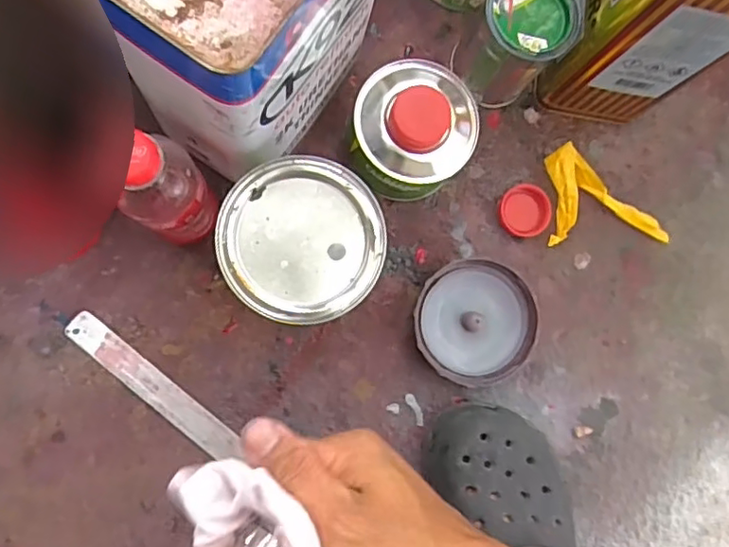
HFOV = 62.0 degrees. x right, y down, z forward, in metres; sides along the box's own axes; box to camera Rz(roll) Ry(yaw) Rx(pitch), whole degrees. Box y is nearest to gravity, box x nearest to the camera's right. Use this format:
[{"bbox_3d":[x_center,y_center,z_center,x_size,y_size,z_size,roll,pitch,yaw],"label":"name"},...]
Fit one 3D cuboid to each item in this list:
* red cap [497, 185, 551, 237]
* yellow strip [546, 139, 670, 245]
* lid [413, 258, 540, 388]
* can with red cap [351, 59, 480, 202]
[{"bbox_3d":[0.146,-0.057,0.552,0.044,0.015,0.046,1,84,-7],"label":"red cap"},{"bbox_3d":[0.224,-0.073,0.557,0.113,0.023,0.087,-3,85,-8],"label":"yellow strip"},{"bbox_3d":[0.095,0.043,0.527,0.102,0.031,0.105,1,84,-7],"label":"lid"},{"bbox_3d":[0.041,-0.120,0.506,0.102,0.083,0.104,1,84,-7],"label":"can with red cap"}]

